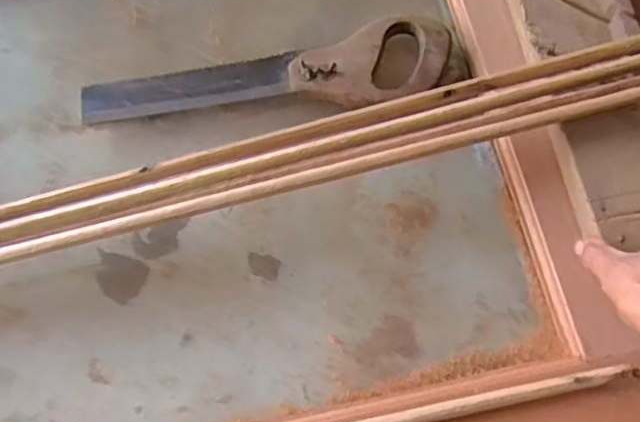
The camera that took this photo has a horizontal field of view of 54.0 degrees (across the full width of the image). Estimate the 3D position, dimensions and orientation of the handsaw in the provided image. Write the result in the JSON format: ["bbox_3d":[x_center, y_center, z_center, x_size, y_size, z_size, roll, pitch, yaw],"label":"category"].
[{"bbox_3d":[-0.041,-0.128,0.598,0.365,0.030,0.083,-8,70,-3],"label":"handsaw"}]

